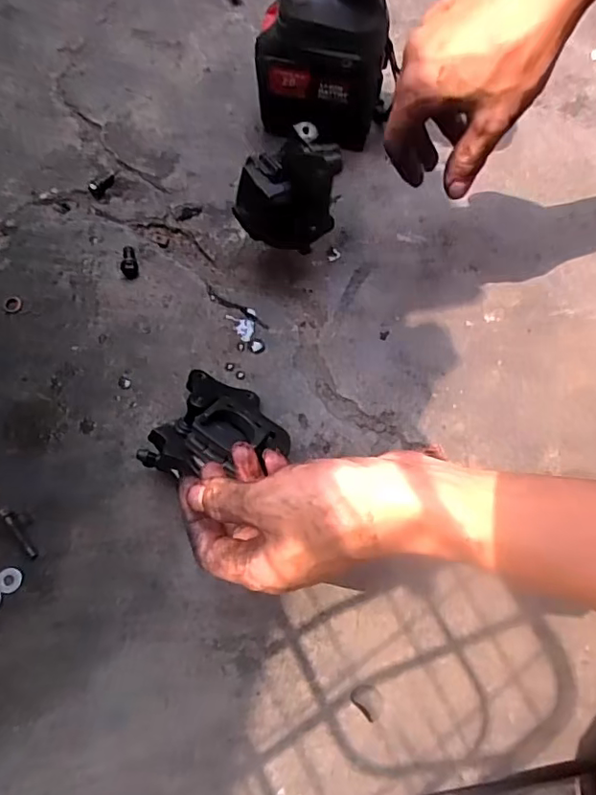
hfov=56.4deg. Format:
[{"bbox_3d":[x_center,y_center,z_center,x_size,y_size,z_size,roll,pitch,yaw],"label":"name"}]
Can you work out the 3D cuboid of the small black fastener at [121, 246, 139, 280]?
[{"bbox_3d":[-0.153,-0.122,0.501,0.015,0.013,0.030,-18,73,-7],"label":"small black fastener"}]

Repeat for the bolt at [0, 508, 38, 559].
[{"bbox_3d":[-0.216,0.105,0.431,0.009,0.005,0.045,-35,88,-12],"label":"bolt"}]

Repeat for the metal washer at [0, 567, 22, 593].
[{"bbox_3d":[-0.221,0.140,0.425,0.018,0.004,0.018,0,71,-1],"label":"metal washer"}]

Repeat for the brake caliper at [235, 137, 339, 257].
[{"bbox_3d":[-0.009,-0.167,0.437,0.079,0.076,0.070,12,73,1],"label":"brake caliper"}]

